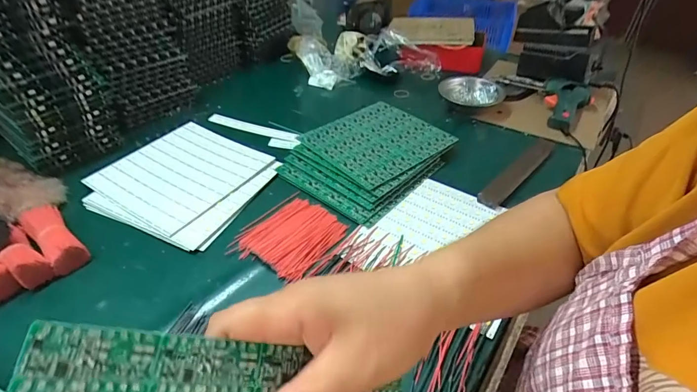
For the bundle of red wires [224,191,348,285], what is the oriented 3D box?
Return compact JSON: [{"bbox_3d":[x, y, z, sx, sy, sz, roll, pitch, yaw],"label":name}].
[{"bbox_3d":[-0.078,0.050,0.523,0.118,0.006,0.124,25,47,24],"label":"bundle of red wires"}]

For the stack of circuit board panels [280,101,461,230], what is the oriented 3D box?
[{"bbox_3d":[0.037,-0.073,0.647,0.198,0.033,0.250,31,49,29],"label":"stack of circuit board panels"}]

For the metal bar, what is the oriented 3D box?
[{"bbox_3d":[0.277,-0.042,0.628,0.034,0.019,0.222,33,50,31],"label":"metal bar"}]

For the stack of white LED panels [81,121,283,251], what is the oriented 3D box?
[{"bbox_3d":[-0.255,-0.034,0.612,0.238,0.011,0.232,19,44,18],"label":"stack of white LED panels"}]

